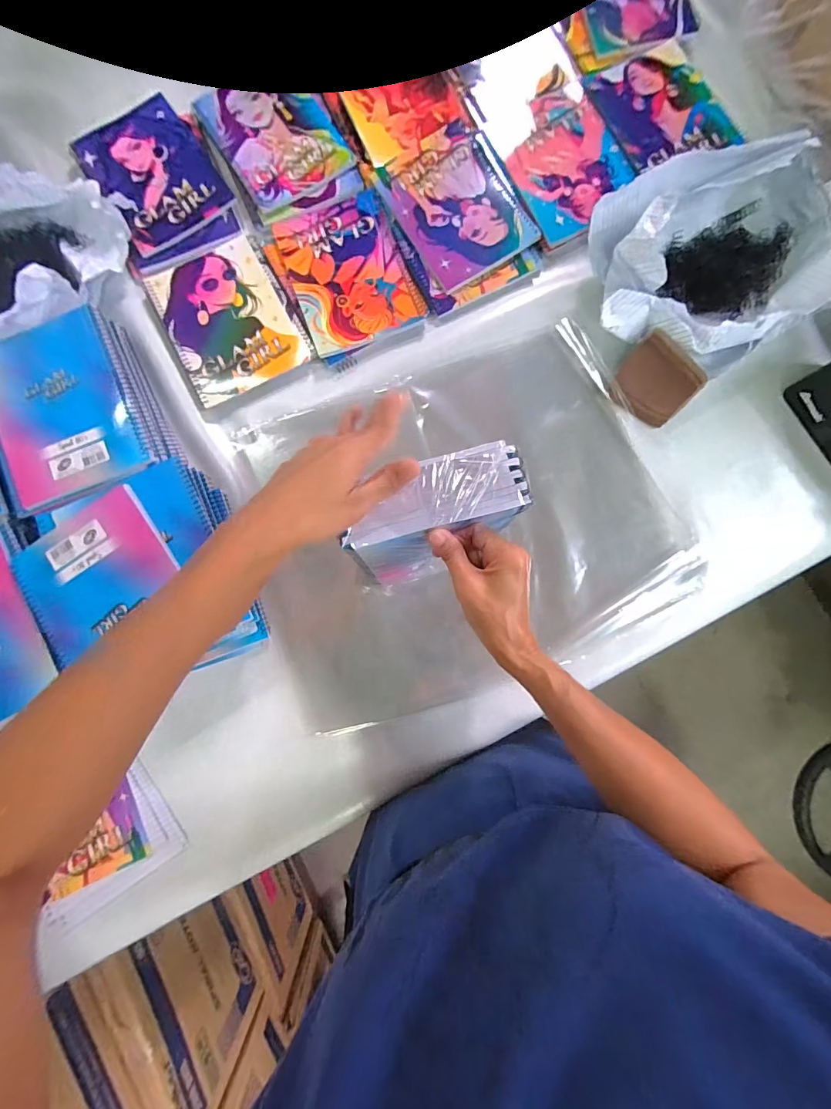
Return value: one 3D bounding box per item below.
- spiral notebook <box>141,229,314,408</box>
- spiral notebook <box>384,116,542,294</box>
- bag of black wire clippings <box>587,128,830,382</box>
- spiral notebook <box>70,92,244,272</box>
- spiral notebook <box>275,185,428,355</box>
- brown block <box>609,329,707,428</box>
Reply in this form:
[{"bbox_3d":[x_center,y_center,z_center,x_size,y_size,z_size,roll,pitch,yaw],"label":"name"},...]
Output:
[{"bbox_3d":[-0.247,-0.308,0.555,0.148,0.008,0.200,-27,85,-3],"label":"spiral notebook"},{"bbox_3d":[0.061,-0.468,0.569,0.145,0.007,0.200,-26,85,-3],"label":"spiral notebook"},{"bbox_3d":[0.366,-0.349,0.515,0.298,0.092,0.221,-22,85,-2],"label":"bag of black wire clippings"},{"bbox_3d":[-0.349,-0.504,0.578,0.153,0.013,0.233,-30,85,-3],"label":"spiral notebook"},{"bbox_3d":[-0.089,-0.373,0.563,0.150,0.008,0.203,-20,85,-2],"label":"spiral notebook"},{"bbox_3d":[0.297,-0.214,0.532,0.087,0.012,0.091,43,109,4],"label":"brown block"}]

